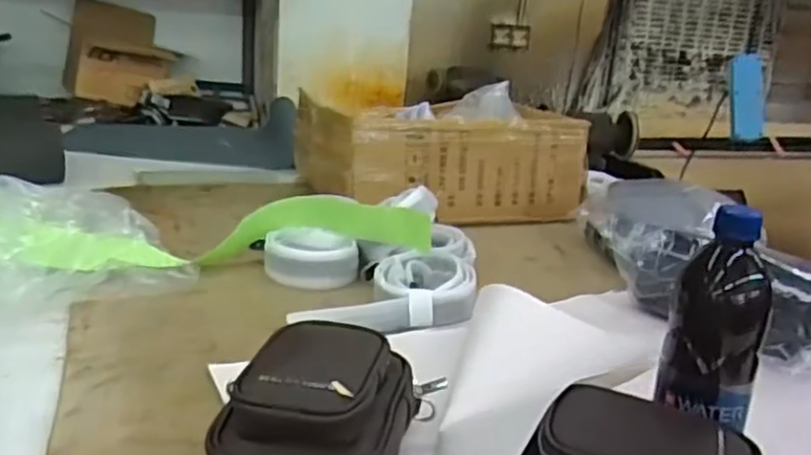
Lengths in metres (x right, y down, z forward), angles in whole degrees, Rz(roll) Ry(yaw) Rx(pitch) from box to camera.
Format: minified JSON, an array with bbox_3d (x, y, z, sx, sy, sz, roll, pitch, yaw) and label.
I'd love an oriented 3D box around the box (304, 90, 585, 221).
[{"bbox_3d":[0.058,-0.122,1.234,0.436,0.176,0.304,-1,19,-18],"label":"box"}]

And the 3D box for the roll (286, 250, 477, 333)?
[{"bbox_3d":[-0.022,0.073,0.796,0.202,0.058,0.124,4,18,-3],"label":"roll"}]

